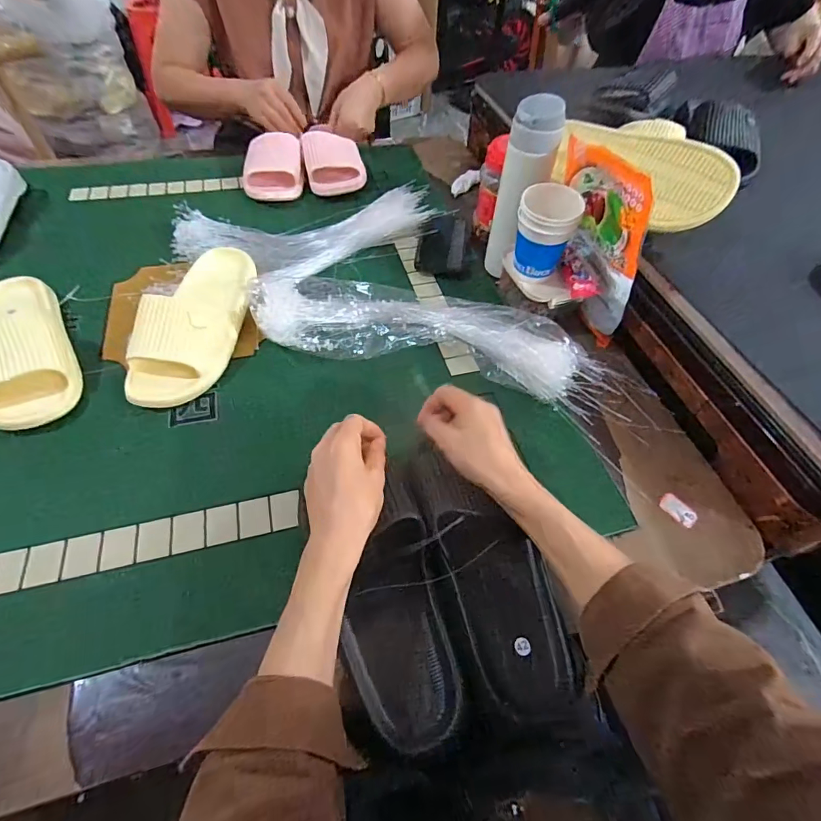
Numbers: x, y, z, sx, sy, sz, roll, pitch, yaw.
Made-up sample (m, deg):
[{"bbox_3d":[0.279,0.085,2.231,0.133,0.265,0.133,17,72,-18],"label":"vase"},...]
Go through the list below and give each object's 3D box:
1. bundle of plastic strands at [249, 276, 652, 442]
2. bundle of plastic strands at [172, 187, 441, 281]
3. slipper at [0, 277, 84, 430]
[{"bbox_3d":[0.041,-0.099,0.541,0.444,0.072,0.140,15,55,8],"label":"bundle of plastic strands"},{"bbox_3d":[-0.152,-0.279,0.694,0.411,0.025,0.197,-12,55,-10],"label":"bundle of plastic strands"},{"bbox_3d":[-0.467,-0.082,0.533,0.101,0.046,0.246,-23,58,-17],"label":"slipper"}]

